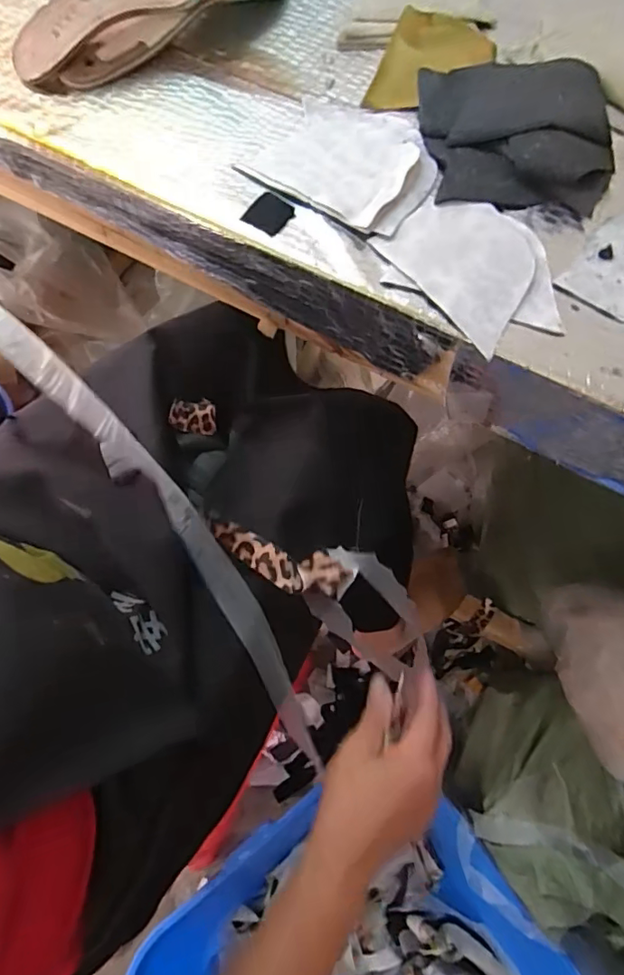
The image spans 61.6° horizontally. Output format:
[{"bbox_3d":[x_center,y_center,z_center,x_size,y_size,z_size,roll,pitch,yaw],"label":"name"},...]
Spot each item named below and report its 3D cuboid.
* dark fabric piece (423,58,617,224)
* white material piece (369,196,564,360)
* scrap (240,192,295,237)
[{"bbox_3d":[0.152,-0.271,0.389,0.138,0.019,0.141,4,71,2],"label":"dark fabric piece"},{"bbox_3d":[0.116,-0.150,0.356,0.093,0.004,0.124,-36,74,-11],"label":"white material piece"},{"bbox_3d":[-0.031,-0.197,0.377,0.030,0.004,0.031,33,74,11],"label":"scrap"}]

